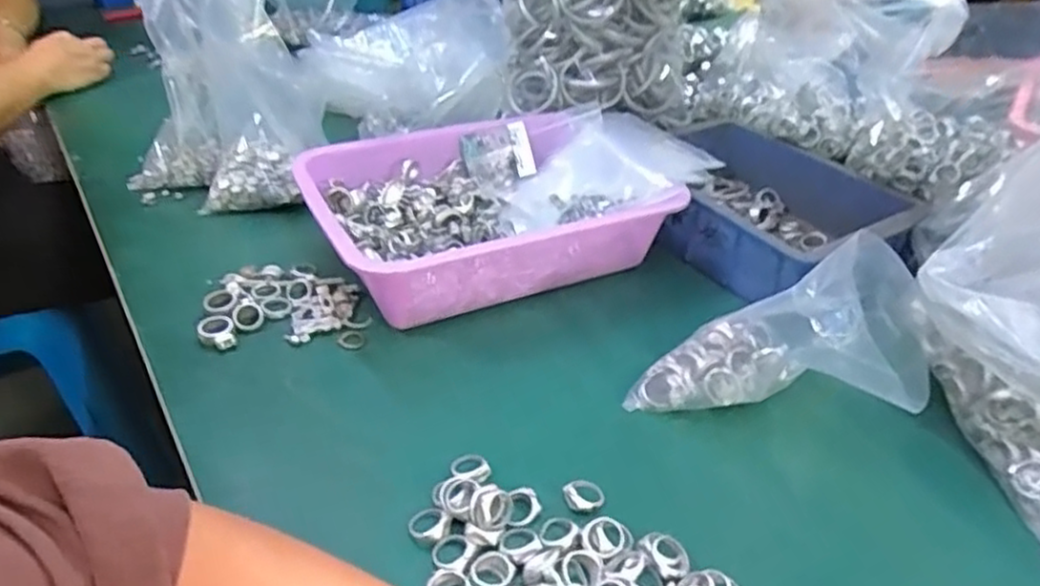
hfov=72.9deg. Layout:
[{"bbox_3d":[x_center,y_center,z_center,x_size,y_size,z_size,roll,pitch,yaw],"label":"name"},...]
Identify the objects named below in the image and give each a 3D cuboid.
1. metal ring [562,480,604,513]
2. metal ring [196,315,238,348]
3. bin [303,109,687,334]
[{"bbox_3d":[0.039,0.123,0.431,0.025,0.007,0.025,3,34,-2],"label":"metal ring"},{"bbox_3d":[-0.230,0.030,0.534,0.025,0.010,0.031,-15,38,-26],"label":"metal ring"},{"bbox_3d":[-0.029,-0.069,0.636,0.298,0.089,0.216,-15,38,-26],"label":"bin"}]

